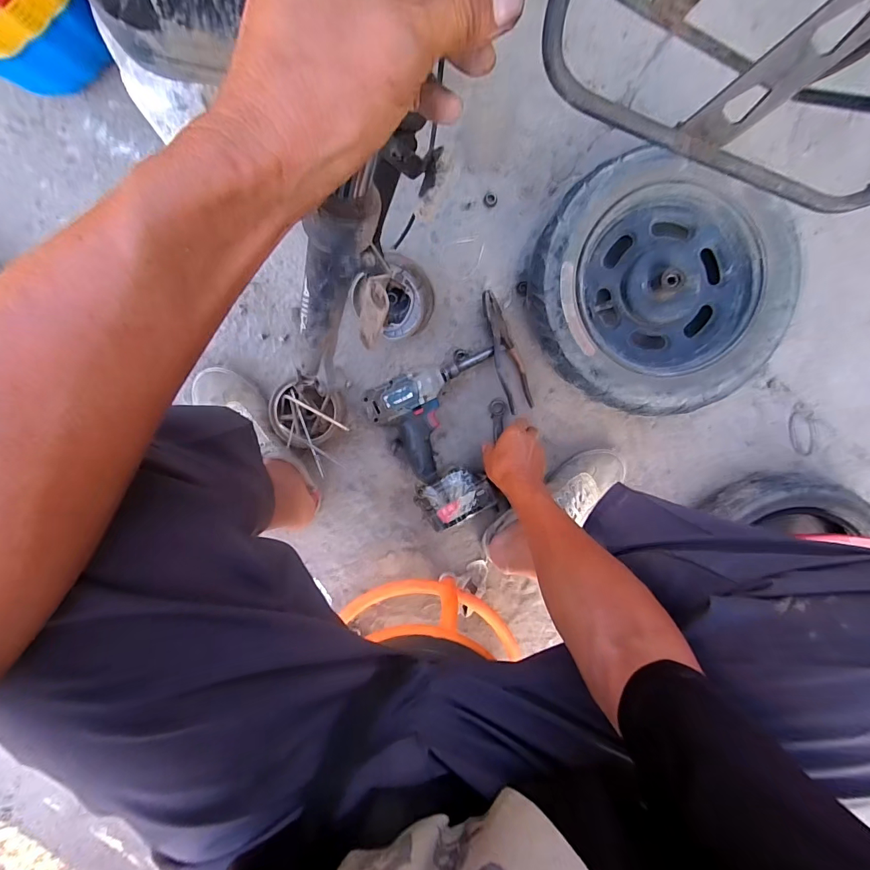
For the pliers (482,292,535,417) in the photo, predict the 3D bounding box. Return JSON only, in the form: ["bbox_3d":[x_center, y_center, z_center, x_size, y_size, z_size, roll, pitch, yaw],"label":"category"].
[{"bbox_3d":[0.111,-0.132,0.673,0.045,0.023,0.195,-22,98,-1],"label":"pliers"}]

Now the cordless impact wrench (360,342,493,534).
[{"bbox_3d":[0.030,0.004,0.654,0.195,0.082,0.232,-24,98,0],"label":"cordless impact wrench"}]

